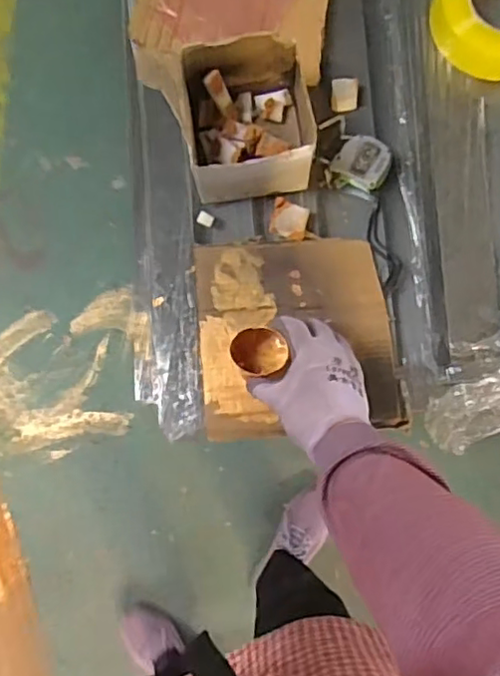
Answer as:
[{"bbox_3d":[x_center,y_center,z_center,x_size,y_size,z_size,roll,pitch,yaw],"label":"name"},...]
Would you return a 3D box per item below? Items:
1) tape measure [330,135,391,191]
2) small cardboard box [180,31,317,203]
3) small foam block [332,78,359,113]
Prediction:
[{"bbox_3d":[0.129,-0.202,0.723,0.062,0.037,0.053,26,85,4],"label":"tape measure"},{"bbox_3d":[-0.001,-0.239,0.679,0.131,0.099,0.146,-6,83,0],"label":"small cardboard box"},{"bbox_3d":[0.113,-0.290,0.740,0.031,0.013,0.038,1,84,1],"label":"small foam block"}]

